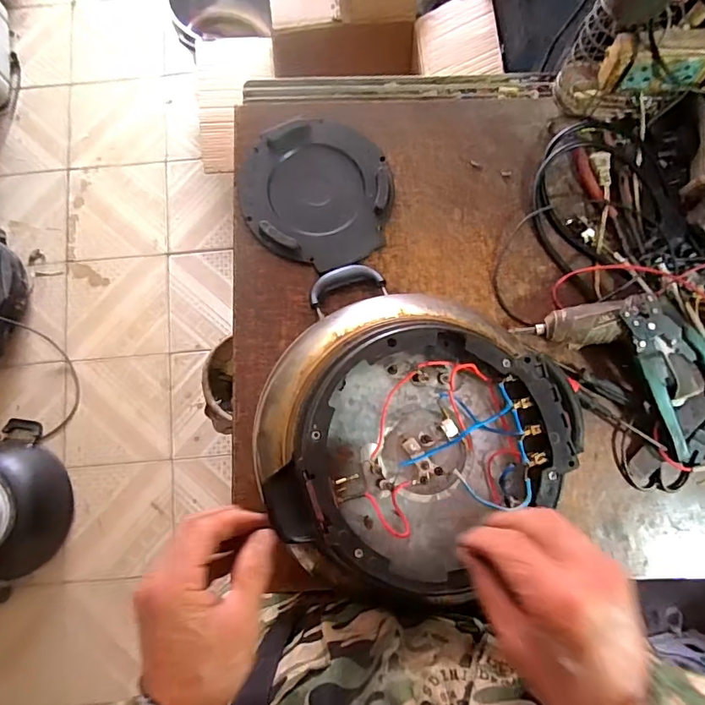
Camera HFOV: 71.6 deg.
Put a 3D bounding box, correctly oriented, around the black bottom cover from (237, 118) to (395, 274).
[{"bbox_3d":[-0.044,-0.199,0.602,0.176,0.020,0.196,-35,81,-3],"label":"black bottom cover"}]

